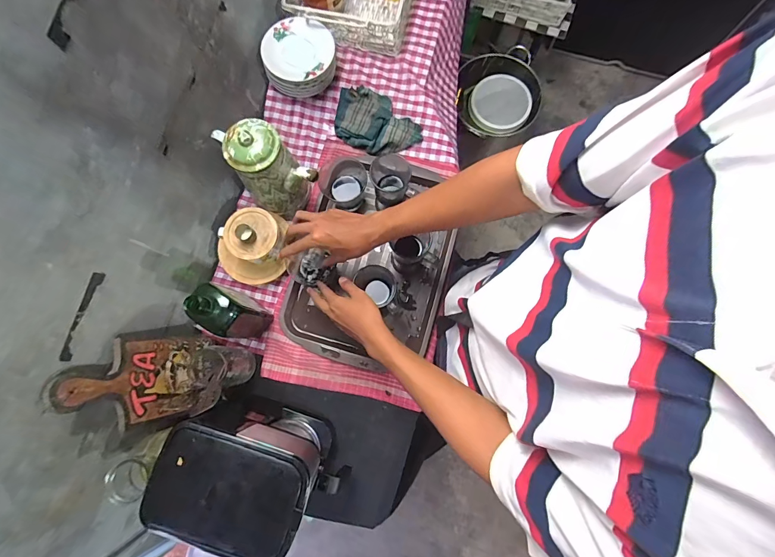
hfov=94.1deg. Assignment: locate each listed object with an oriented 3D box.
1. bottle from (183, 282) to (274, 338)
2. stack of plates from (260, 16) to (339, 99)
[{"bbox_3d":[-0.287,0.061,0.648,0.094,0.216,0.061,35,82,7],"label":"bottle"},{"bbox_3d":[-0.188,-0.470,0.779,0.150,0.078,0.144,-11,79,-1],"label":"stack of plates"}]

